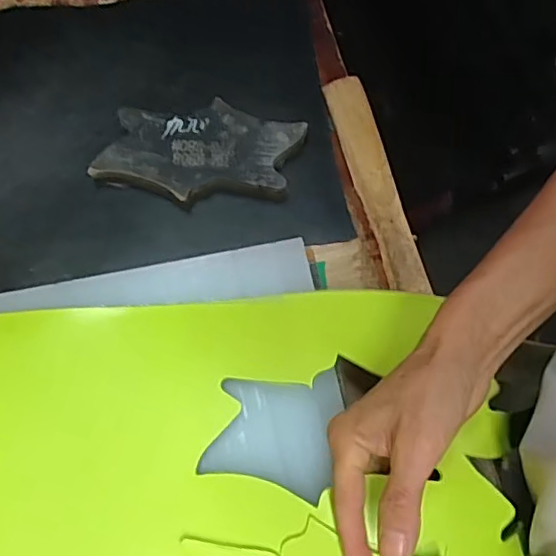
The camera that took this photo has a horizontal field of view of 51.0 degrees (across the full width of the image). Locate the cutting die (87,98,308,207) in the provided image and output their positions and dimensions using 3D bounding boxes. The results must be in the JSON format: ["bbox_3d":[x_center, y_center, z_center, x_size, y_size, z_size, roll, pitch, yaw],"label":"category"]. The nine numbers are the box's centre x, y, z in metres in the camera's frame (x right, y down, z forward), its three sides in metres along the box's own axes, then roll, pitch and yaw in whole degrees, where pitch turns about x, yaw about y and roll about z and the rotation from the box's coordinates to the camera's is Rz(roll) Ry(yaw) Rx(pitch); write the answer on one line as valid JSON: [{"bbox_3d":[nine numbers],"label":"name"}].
[{"bbox_3d":[-0.067,-0.110,0.522,0.170,0.030,0.089,4,71,1],"label":"cutting die"}]

